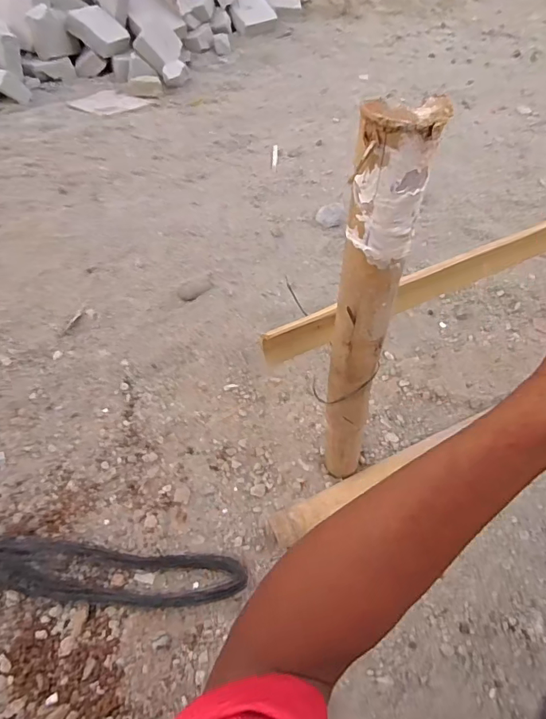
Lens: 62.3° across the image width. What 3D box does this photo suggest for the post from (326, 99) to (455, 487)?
[{"bbox_3d":[0.096,-0.004,0.509,0.064,0.527,0.044,14,53,14],"label":"post"}]

